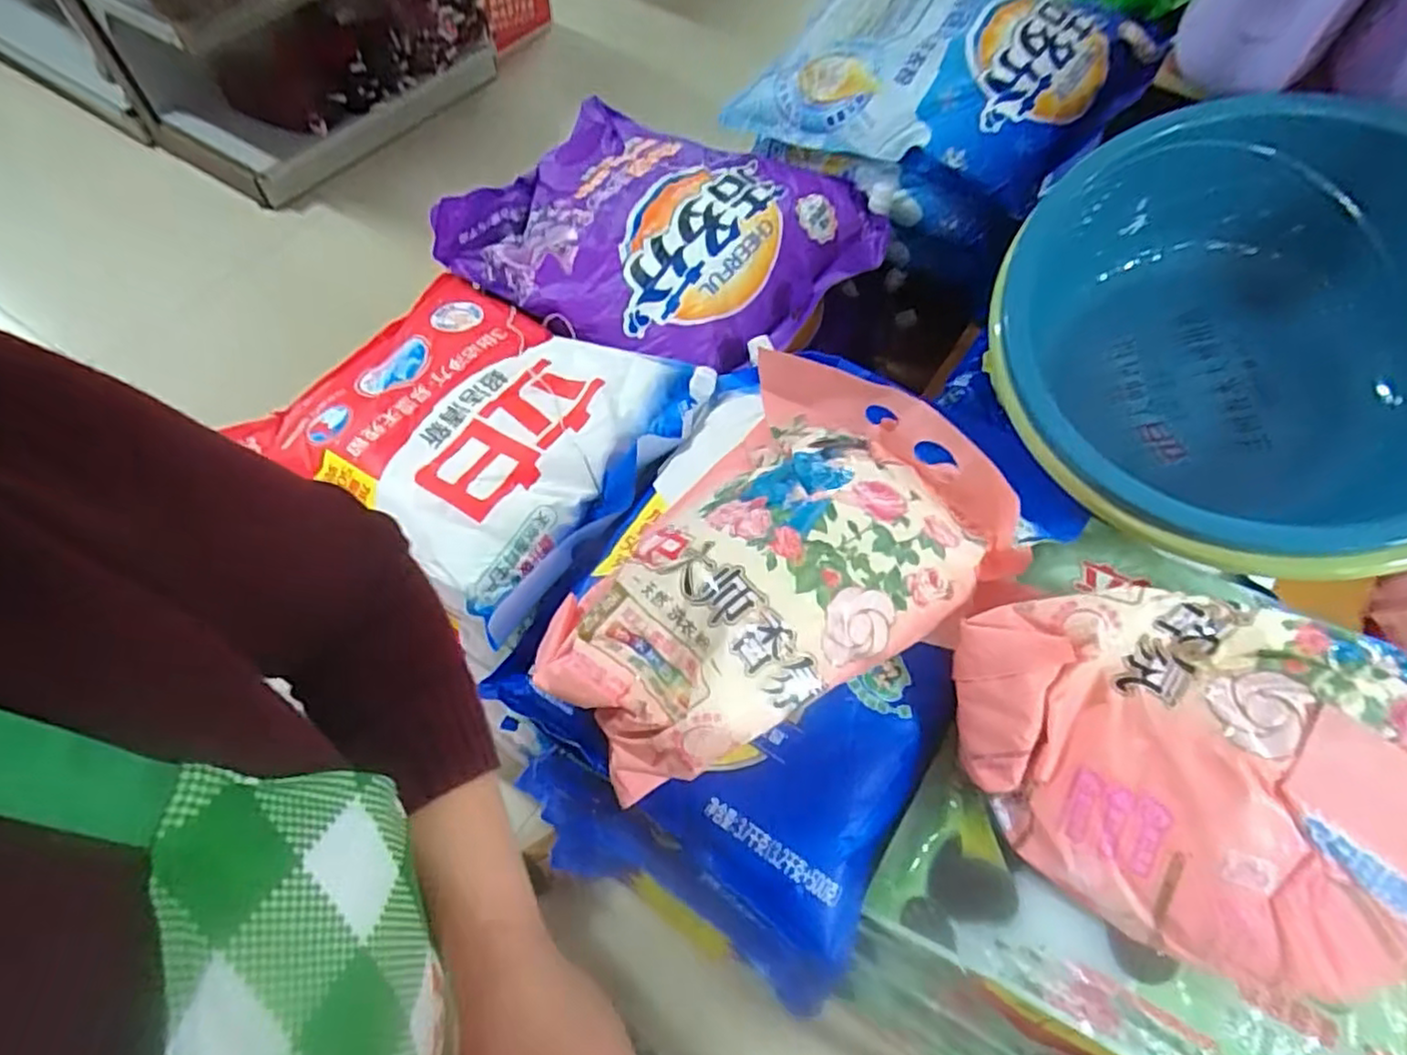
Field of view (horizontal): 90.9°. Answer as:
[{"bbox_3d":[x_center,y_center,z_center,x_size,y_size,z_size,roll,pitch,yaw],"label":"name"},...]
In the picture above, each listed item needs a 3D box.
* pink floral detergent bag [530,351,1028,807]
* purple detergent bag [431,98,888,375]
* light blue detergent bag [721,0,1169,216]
[{"bbox_3d":[0.042,0.021,0.515,0.344,0.117,0.243,-36,67,-20],"label":"pink floral detergent bag"},{"bbox_3d":[-0.046,-0.367,0.841,0.479,0.072,0.338,29,63,14],"label":"purple detergent bag"},{"bbox_3d":[0.282,-0.549,0.835,0.425,0.127,0.310,35,64,17],"label":"light blue detergent bag"}]

